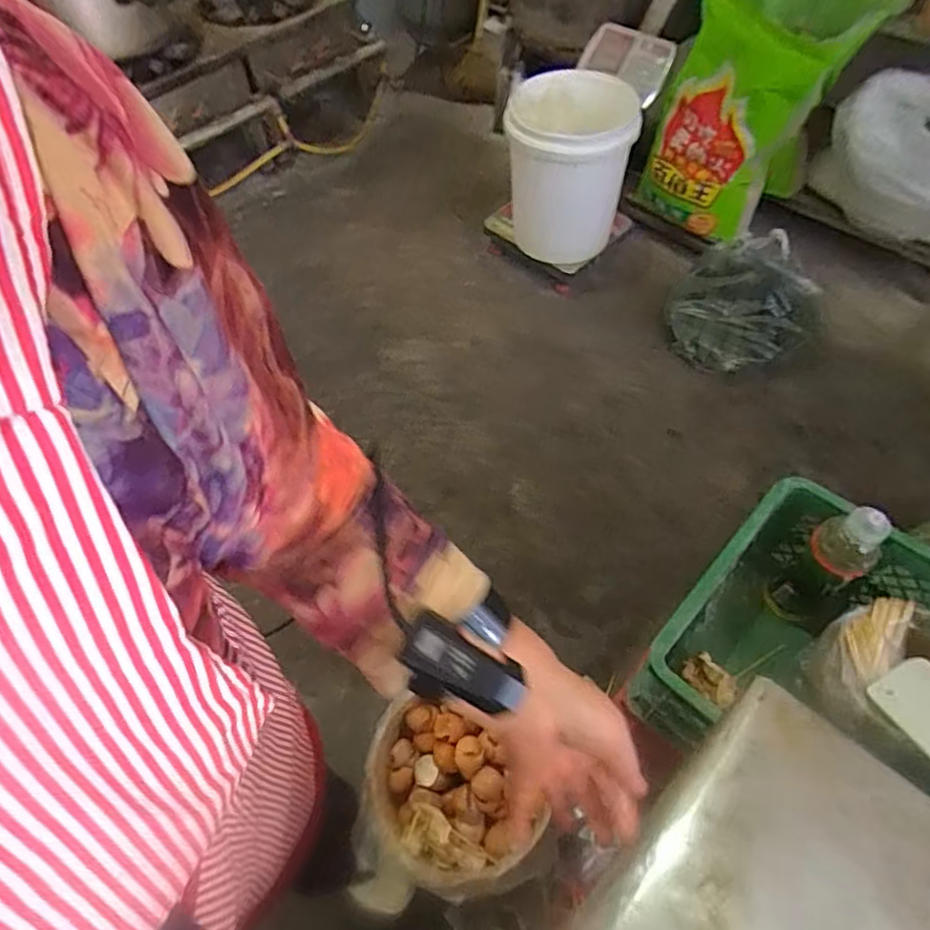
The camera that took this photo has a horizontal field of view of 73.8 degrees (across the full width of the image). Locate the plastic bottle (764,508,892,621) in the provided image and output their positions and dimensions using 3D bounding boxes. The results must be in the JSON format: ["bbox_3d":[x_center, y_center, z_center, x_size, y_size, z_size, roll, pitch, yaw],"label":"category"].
[{"bbox_3d":[0.439,0.124,0.760,0.055,0.218,0.073,-35,61,-20],"label":"plastic bottle"}]

